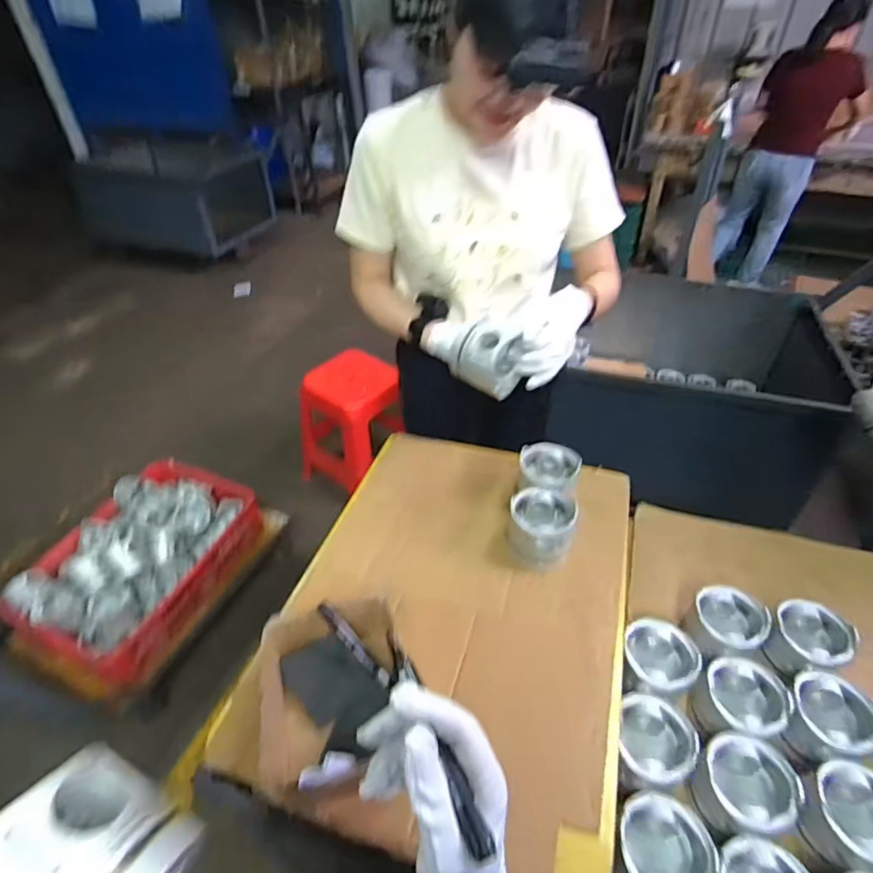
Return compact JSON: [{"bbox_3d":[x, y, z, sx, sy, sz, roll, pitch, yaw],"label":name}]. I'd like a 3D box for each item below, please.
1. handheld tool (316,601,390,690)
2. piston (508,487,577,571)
[{"bbox_3d":[-0.106,0.270,0.685,0.134,0.015,0.019,51,54,-3],"label":"handheld tool"},{"bbox_3d":[0.171,0.149,0.864,0.105,0.093,0.110,5,41,8],"label":"piston"}]

